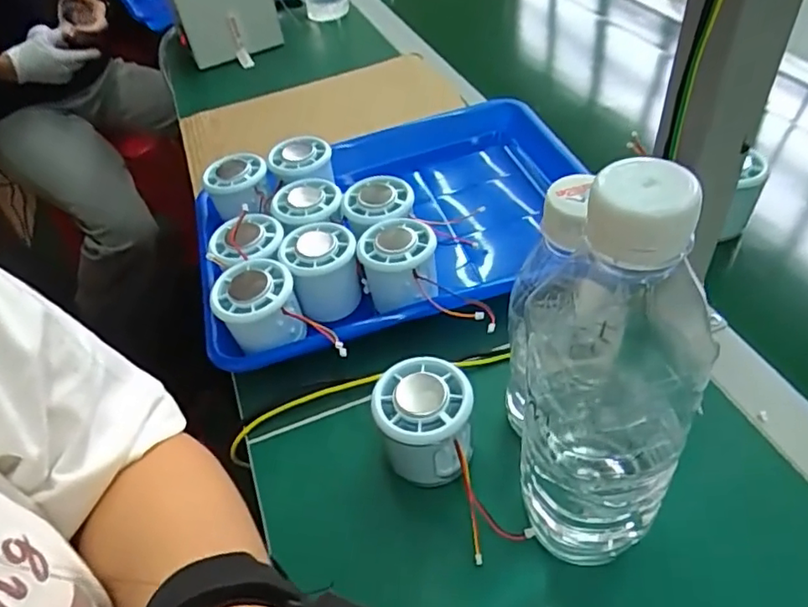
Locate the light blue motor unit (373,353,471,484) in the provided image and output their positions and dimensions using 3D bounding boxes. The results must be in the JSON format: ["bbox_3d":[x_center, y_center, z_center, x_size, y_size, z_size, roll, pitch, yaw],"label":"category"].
[{"bbox_3d":[0.013,0.071,0.353,0.053,0.057,0.052,1,46,8],"label":"light blue motor unit"}]

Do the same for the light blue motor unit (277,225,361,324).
[{"bbox_3d":[-0.060,-0.023,0.448,0.051,0.063,0.050,-3,46,4],"label":"light blue motor unit"}]

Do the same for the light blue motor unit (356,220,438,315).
[{"bbox_3d":[-0.003,-0.027,0.437,0.054,0.048,0.054,-3,46,4],"label":"light blue motor unit"}]

